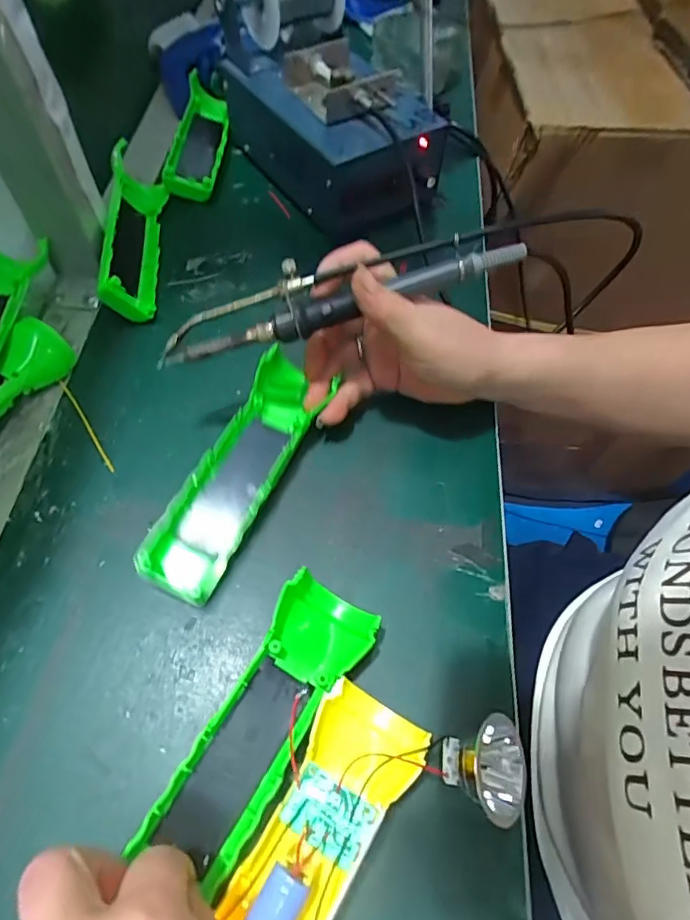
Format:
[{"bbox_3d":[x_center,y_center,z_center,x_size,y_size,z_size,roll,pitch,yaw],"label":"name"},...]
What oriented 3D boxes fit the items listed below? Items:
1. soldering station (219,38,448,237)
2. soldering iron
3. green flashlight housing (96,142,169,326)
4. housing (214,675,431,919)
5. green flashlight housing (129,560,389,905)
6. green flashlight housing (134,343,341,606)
[{"bbox_3d":[-0.006,-0.293,0.464,0.123,0.089,0.196,-28,66,-18],"label":"soldering station"},{"bbox_3d":[-0.004,-0.094,0.296,0.209,0.023,0.031,-15,62,1],"label":"soldering iron"},{"bbox_3d":[-0.167,-0.181,0.413,0.025,0.050,0.161,-28,54,28],"label":"green flashlight housing"},{"bbox_3d":[-0.010,0.164,0.231,0.051,0.032,0.123,28,53,11],"label":"housing"},{"bbox_3d":[-0.036,0.124,0.257,0.048,0.035,0.136,29,61,12],"label":"green flashlight housing"},{"bbox_3d":[-0.061,0.003,0.321,0.048,0.026,0.165,21,63,8],"label":"green flashlight housing"}]

